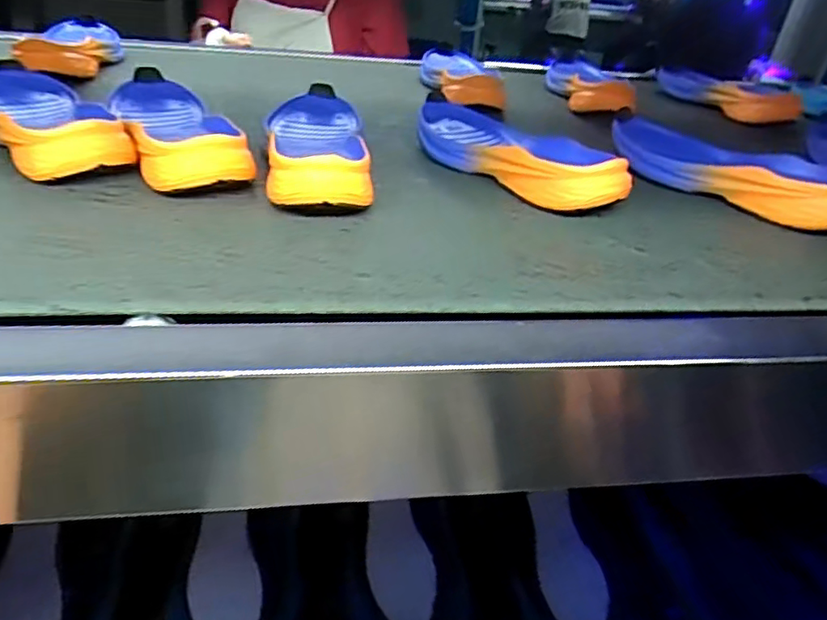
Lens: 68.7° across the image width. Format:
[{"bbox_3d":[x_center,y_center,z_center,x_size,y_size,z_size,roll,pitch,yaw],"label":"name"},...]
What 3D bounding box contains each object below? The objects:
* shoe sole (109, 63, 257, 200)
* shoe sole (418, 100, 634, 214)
[{"bbox_3d":[-0.207,-0.162,0.520,0.080,0.041,0.249,-13,35,-27],"label":"shoe sole"},{"bbox_3d":[0.091,-0.145,0.544,0.100,0.042,0.232,-18,38,-33],"label":"shoe sole"}]

